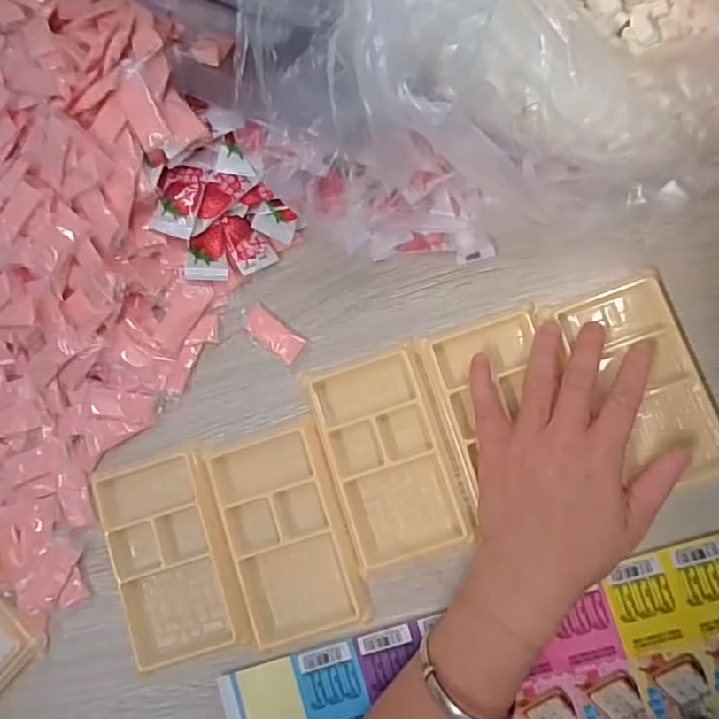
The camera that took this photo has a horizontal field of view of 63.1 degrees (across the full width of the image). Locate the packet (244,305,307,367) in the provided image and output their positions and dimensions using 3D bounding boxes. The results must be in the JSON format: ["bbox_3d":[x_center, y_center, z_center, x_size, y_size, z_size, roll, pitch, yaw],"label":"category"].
[{"bbox_3d":[-0.058,-0.016,0.396,0.043,0.007,0.021,37,88,8],"label":"packet"}]

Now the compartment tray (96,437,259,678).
[{"bbox_3d":[-0.122,0.127,0.381,0.078,0.011,0.129,-18,83,3],"label":"compartment tray"}]

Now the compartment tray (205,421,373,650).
[{"bbox_3d":[-0.046,0.112,0.376,0.076,0.012,0.126,-18,83,3],"label":"compartment tray"}]

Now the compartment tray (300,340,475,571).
[{"bbox_3d":[0.018,0.063,0.382,0.078,0.011,0.133,-19,83,3],"label":"compartment tray"}]

